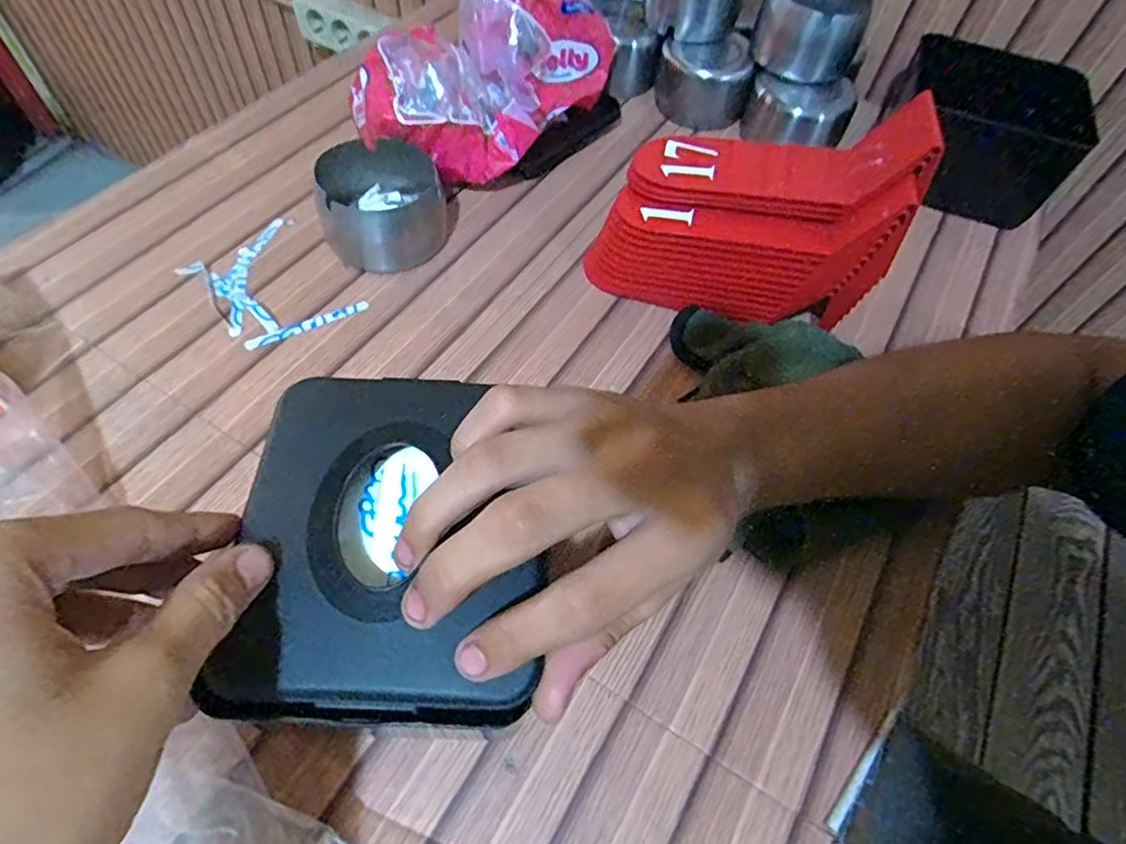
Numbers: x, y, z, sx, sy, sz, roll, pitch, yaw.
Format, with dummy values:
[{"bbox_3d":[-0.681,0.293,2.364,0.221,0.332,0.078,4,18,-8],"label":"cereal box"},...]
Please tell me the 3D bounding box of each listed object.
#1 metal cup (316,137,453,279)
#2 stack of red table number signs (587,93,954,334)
[{"bbox_3d":[-0.128,-0.154,0.433,0.083,0.047,0.090,2,57,-3],"label":"metal cup"},{"bbox_3d":[0.113,-0.132,0.390,0.170,0.128,0.081,17,57,6],"label":"stack of red table number signs"}]

